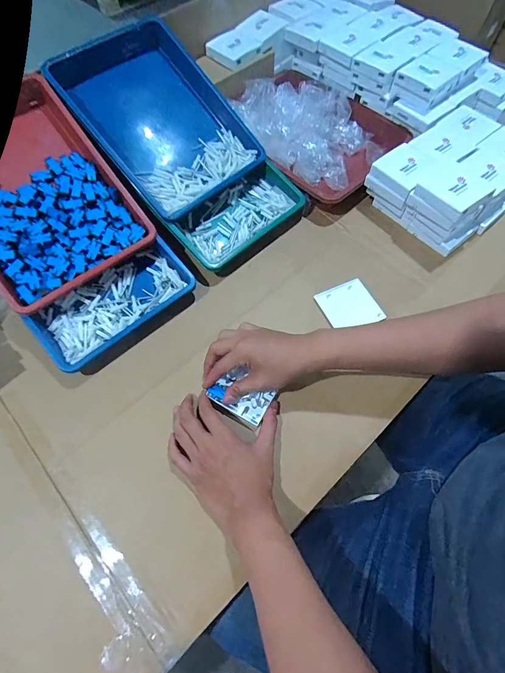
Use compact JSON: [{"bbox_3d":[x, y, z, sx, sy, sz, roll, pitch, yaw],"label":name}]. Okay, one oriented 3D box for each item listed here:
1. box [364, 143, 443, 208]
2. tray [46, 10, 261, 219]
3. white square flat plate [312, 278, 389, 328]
[{"bbox_3d":[0.269,-0.287,0.608,0.087,0.053,0.088,-35,68,-16],"label":"box"},{"bbox_3d":[-0.161,-0.385,0.598,0.245,0.060,0.323,-41,96,-17],"label":"tray"},{"bbox_3d":[0.158,-0.049,0.561,0.085,0.016,0.082,-18,64,-9],"label":"white square flat plate"}]

